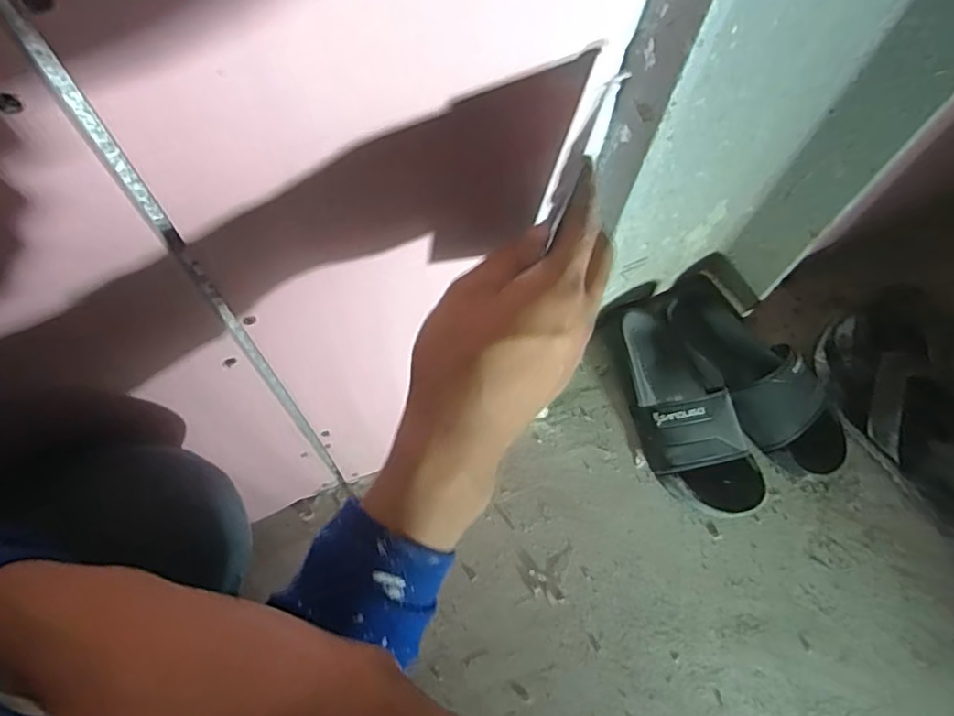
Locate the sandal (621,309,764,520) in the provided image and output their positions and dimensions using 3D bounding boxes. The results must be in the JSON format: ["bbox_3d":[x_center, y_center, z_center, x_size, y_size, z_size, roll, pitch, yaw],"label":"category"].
[{"bbox_3d":[0.239,0.056,0.673,0.116,0.076,0.268,-19,67,-11],"label":"sandal"}]

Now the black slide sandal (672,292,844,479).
[{"bbox_3d":[0.342,0.012,0.697,0.104,0.064,0.275,-23,68,-13],"label":"black slide sandal"}]

